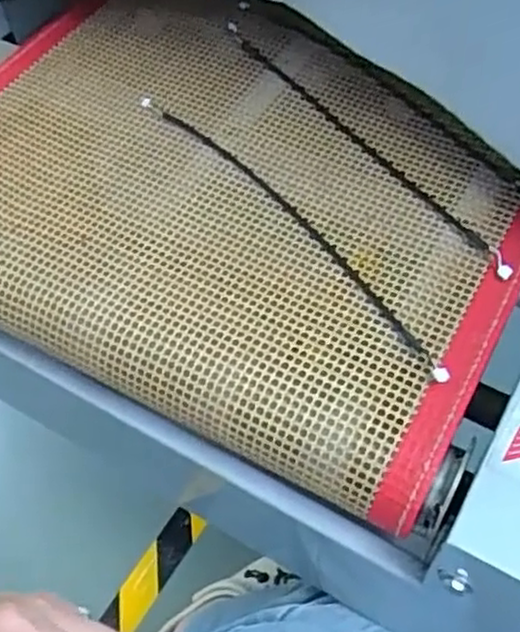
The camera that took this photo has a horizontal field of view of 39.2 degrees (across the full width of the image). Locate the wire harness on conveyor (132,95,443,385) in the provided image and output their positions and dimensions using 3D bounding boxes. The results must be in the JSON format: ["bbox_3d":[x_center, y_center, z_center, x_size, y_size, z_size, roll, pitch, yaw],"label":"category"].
[{"bbox_3d":[0.015,-0.060,0.434,0.022,0.011,0.280,-35,63,-17],"label":"wire harness on conveyor"}]

